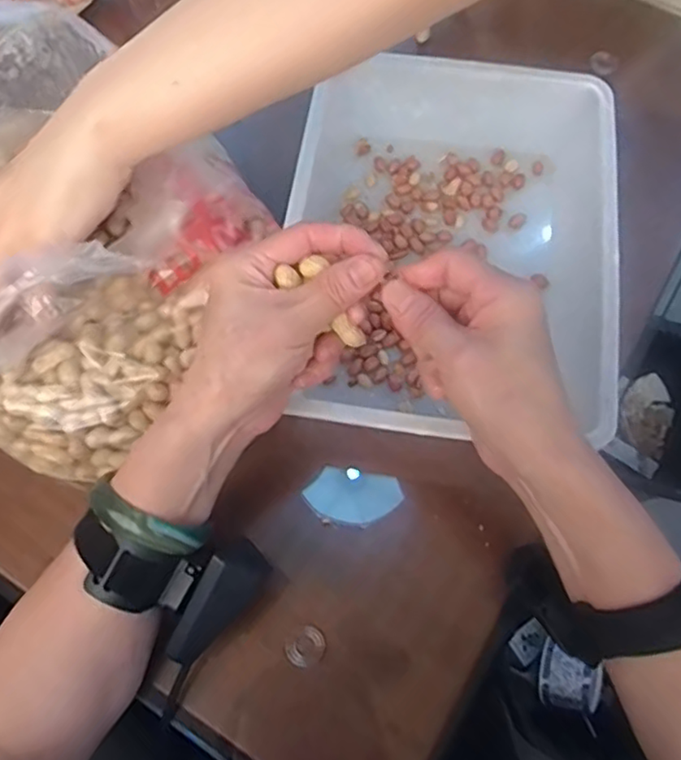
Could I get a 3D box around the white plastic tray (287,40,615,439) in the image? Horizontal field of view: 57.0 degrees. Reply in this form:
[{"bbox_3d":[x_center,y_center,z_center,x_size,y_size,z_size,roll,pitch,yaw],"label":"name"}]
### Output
[{"bbox_3d":[0.082,-0.091,0.441,0.200,0.076,0.285,3,69,1],"label":"white plastic tray"}]

